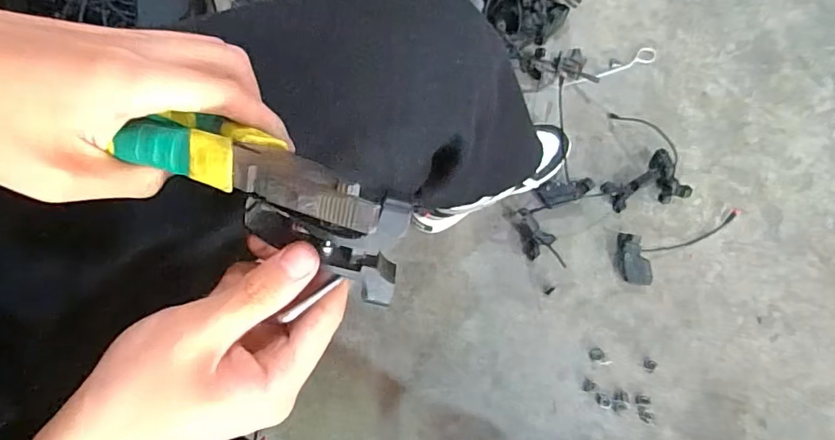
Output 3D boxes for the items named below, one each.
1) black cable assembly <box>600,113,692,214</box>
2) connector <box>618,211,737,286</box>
[{"bbox_3d":[0.350,-0.101,0.814,0.134,0.047,0.161,-4,73,-3],"label":"black cable assembly"},{"bbox_3d":[0.408,0.041,0.775,0.207,0.046,0.079,-11,74,-5],"label":"connector"}]

